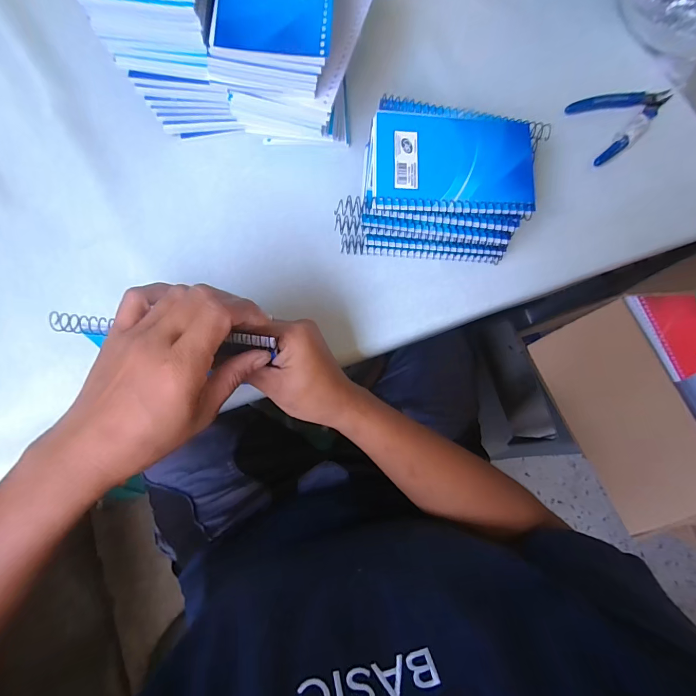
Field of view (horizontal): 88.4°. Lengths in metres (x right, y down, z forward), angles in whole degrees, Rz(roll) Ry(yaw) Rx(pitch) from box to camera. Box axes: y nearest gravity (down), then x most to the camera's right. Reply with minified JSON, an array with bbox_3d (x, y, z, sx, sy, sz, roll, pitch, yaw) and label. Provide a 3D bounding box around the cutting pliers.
[{"bbox_3d":[0.291,-0.243,0.373,0.114,0.009,0.068,-27,86,-7],"label":"cutting pliers"}]

